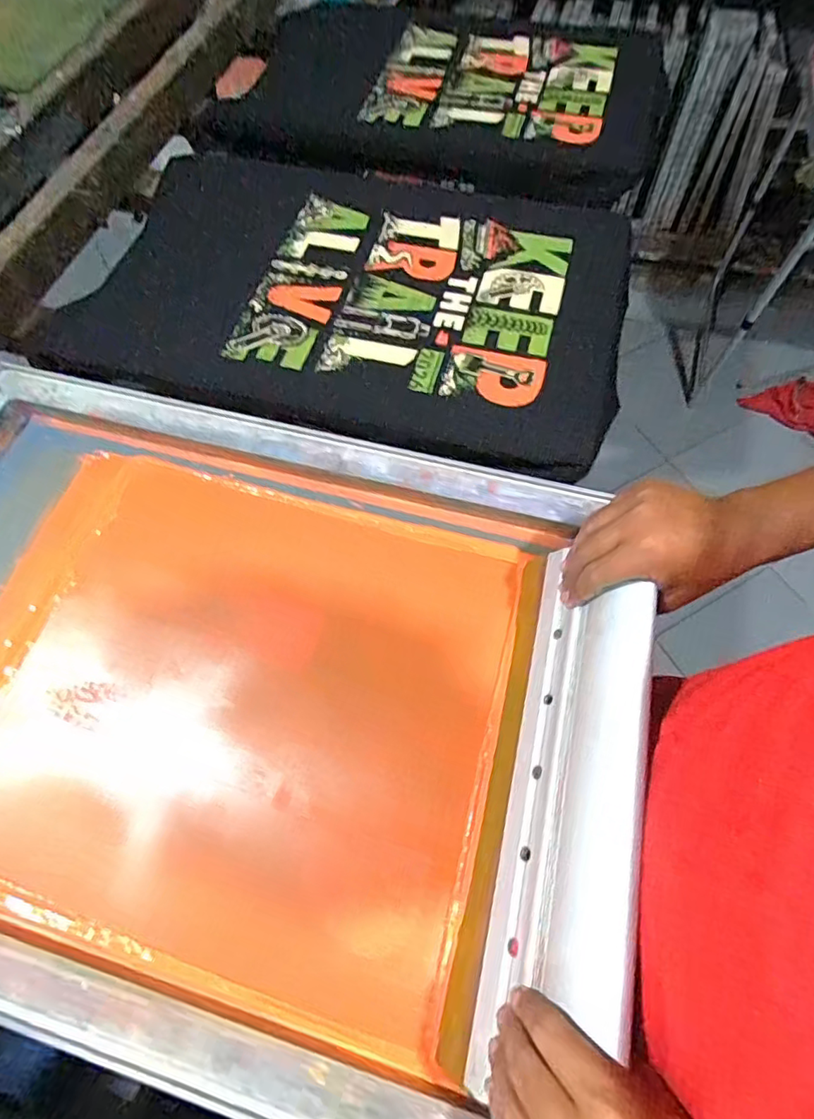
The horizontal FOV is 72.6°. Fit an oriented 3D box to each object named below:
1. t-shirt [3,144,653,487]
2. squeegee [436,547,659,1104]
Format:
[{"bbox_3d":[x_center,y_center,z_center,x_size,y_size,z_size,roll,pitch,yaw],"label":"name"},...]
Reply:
[{"bbox_3d":[-0.065,-0.328,0.665,0.631,0.033,0.413,13,64,8],"label":"t-shirt"},{"bbox_3d":[0.106,0.142,0.361,0.032,0.112,0.333,31,62,-30],"label":"squeegee"}]

